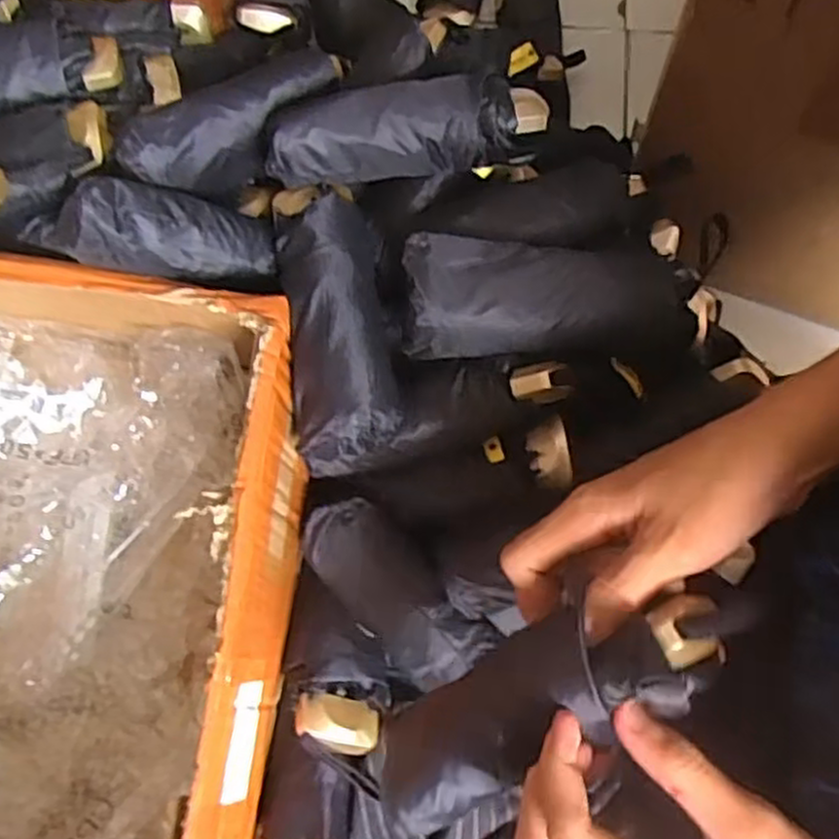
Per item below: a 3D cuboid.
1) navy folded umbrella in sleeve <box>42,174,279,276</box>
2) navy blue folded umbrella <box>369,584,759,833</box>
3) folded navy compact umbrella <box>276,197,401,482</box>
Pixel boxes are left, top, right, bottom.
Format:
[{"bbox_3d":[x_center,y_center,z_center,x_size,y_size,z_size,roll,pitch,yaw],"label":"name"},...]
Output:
[{"bbox_3d":[-0.149,-0.110,0.459,0.124,0.046,0.051,0,66,-33],"label":"navy folded umbrella in sleeve"},{"bbox_3d":[0.046,0.114,0.307,0.179,0.029,0.051,-37,69,25],"label":"navy blue folded umbrella"},{"bbox_3d":[-0.048,-0.053,0.464,0.062,0.070,0.153,-9,69,-1],"label":"folded navy compact umbrella"}]

